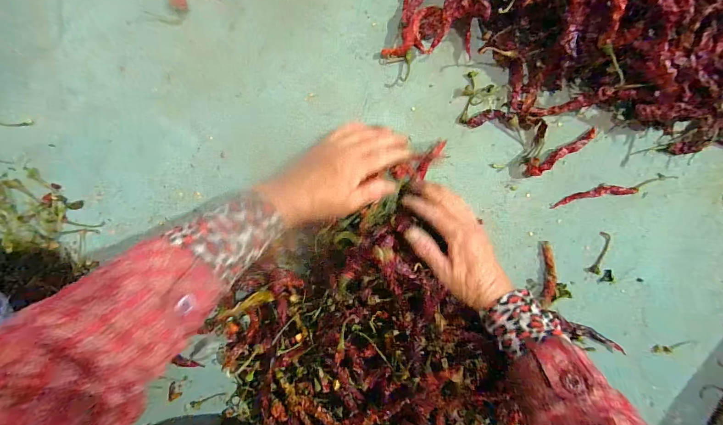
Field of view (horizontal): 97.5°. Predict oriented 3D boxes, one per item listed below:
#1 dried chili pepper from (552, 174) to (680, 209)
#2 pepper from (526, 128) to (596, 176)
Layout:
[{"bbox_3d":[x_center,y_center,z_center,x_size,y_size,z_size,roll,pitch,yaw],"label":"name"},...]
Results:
[{"bbox_3d":[0.292,-0.026,0.365,0.141,0.010,0.015,-11,93,-2],"label":"dried chili pepper"},{"bbox_3d":[0.230,-0.069,0.361,0.092,0.010,0.018,-29,94,-1],"label":"pepper"}]

